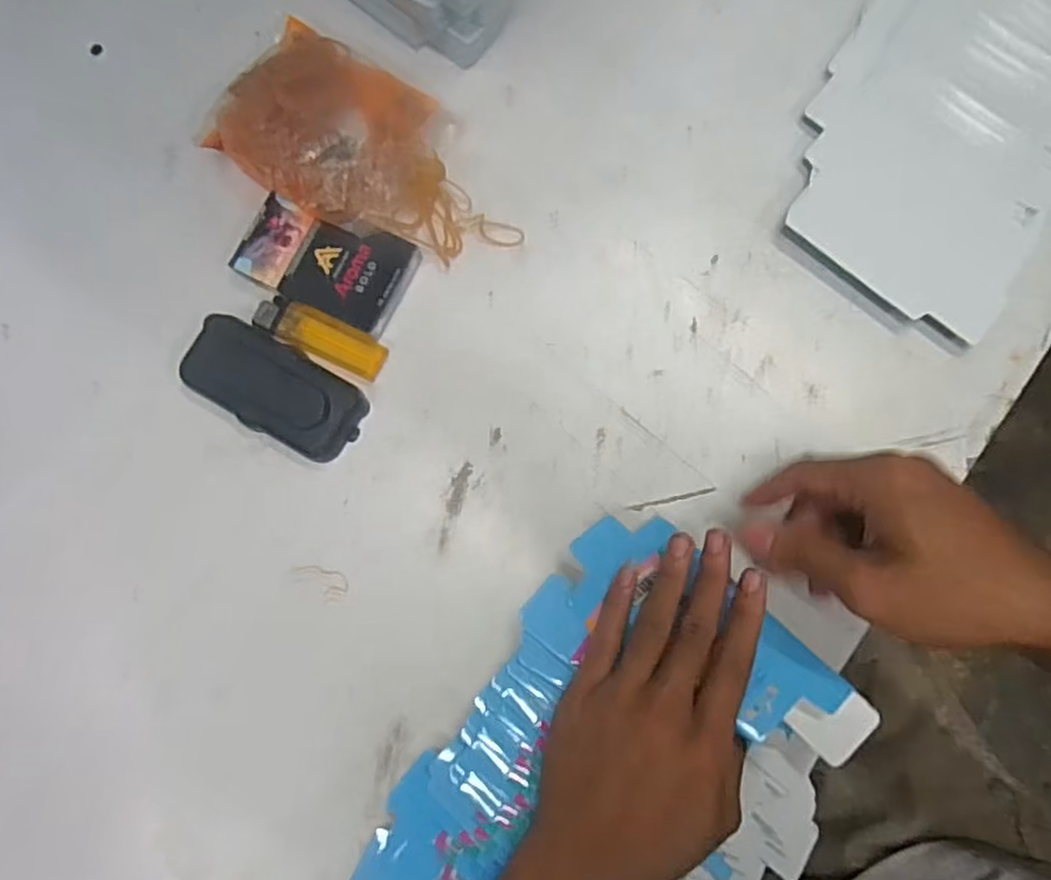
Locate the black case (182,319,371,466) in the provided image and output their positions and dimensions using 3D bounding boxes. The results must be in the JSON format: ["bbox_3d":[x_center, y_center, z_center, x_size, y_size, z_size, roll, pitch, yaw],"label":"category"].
[{"bbox_3d":[-0.148,-0.031,0.403,0.105,0.032,0.052,30,84,7],"label":"black case"}]

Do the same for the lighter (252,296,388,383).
[{"bbox_3d":[-0.122,-0.061,0.415,0.078,0.016,0.026,24,83,6],"label":"lighter"}]

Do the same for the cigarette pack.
[{"bbox_3d":[-0.119,-0.107,0.416,0.097,0.026,0.058,24,83,6],"label":"cigarette pack"}]

